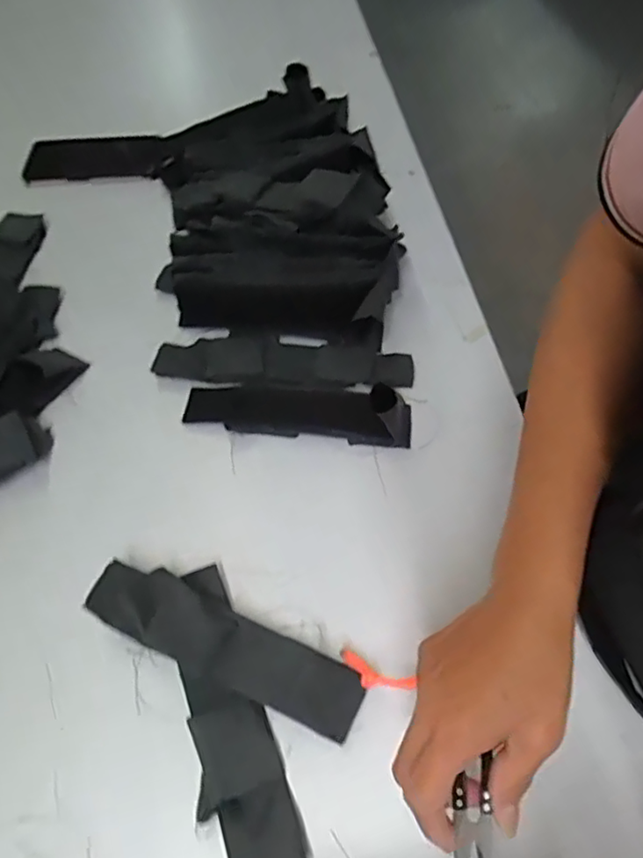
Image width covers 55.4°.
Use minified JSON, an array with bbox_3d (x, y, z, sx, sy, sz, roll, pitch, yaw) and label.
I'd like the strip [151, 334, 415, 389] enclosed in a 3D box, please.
[{"bbox_3d":[-0.037,-0.065,0.558,0.234,0.016,0.057,5,58,6],"label":"strip"}]

